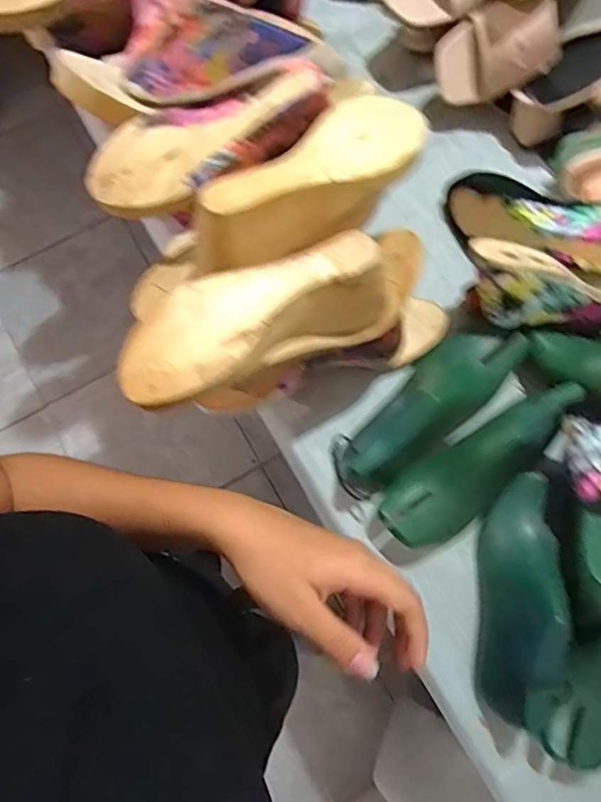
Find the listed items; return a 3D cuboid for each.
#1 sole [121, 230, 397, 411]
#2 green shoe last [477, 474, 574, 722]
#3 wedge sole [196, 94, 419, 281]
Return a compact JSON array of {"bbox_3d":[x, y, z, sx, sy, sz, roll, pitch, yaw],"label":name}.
[{"bbox_3d":[-0.021,-0.065,0.432,0.238,0.089,0.076,-21,76,-20],"label":"sole"},{"bbox_3d":[0.212,0.179,0.521,0.070,0.079,0.220,4,75,1],"label":"green shoe last"},{"bbox_3d":[0.017,-0.179,0.453,0.221,0.066,0.080,-41,79,-10],"label":"wedge sole"}]

